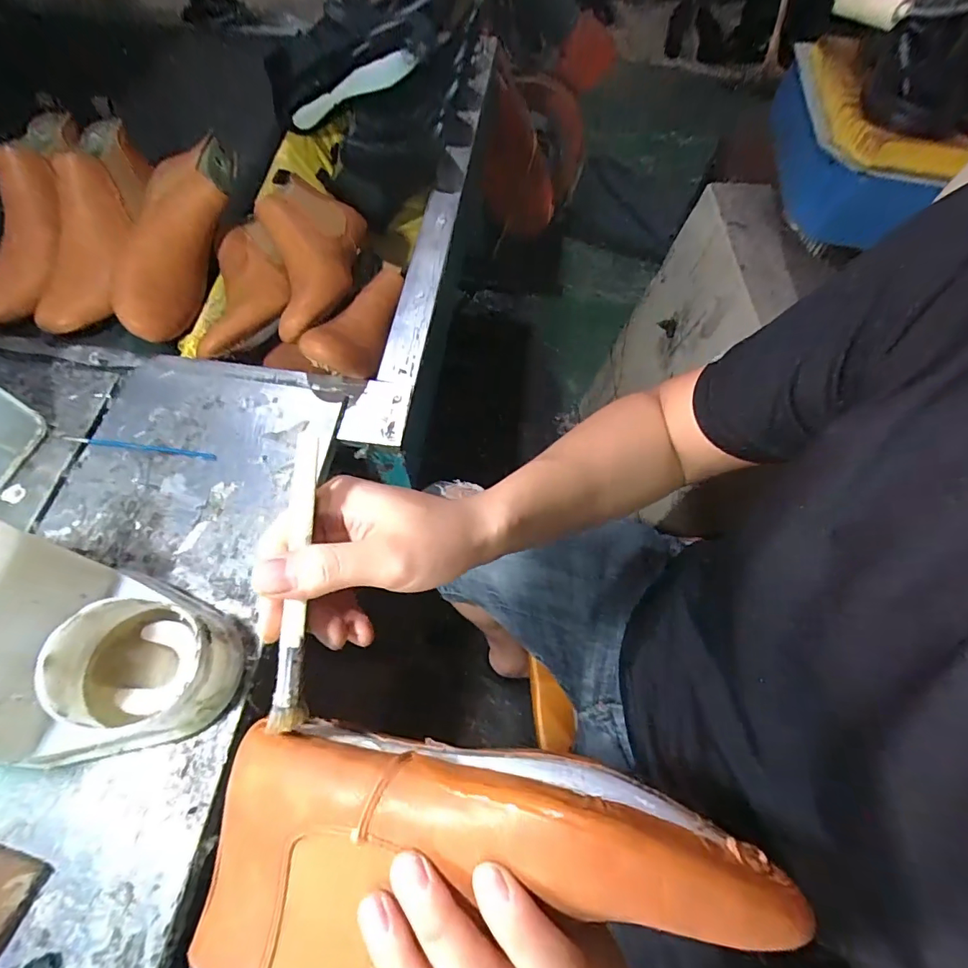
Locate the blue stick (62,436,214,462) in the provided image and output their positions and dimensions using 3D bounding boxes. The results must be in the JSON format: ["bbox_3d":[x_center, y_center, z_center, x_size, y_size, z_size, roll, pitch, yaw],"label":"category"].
[{"bbox_3d":[-0.350,-0.038,0.476,0.163,0.004,0.008,8,63,2],"label":"blue stick"}]

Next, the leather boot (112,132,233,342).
[{"bbox_3d":[-0.354,-0.291,0.557,0.071,0.103,0.255,11,63,3],"label":"leather boot"}]

